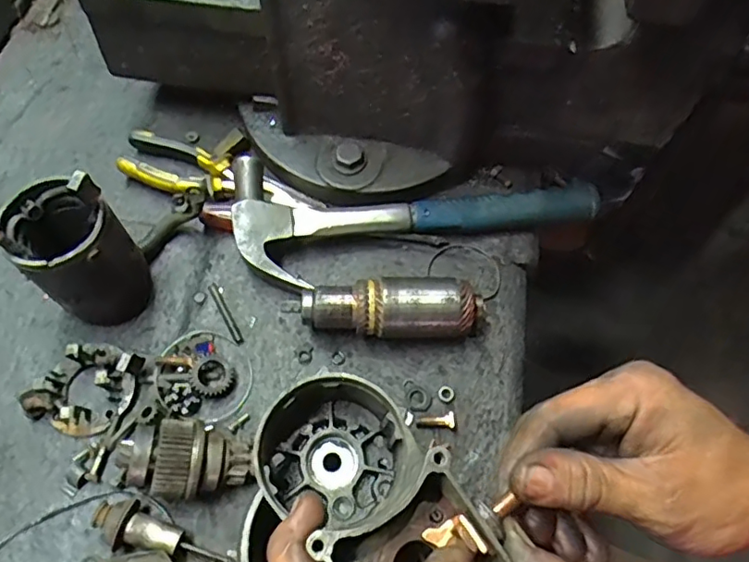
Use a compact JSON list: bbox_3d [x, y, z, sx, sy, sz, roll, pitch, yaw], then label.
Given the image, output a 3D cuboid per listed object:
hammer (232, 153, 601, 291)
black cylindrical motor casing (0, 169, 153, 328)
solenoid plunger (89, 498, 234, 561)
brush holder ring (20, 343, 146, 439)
[{"bbox_3d":[0.036,-0.076,0.525,0.321,0.045,0.115,-13,65,-8],"label":"hammer"},{"bbox_3d":[-0.227,-0.022,0.441,0.079,0.137,0.073,28,66,11],"label":"black cylindrical motor casing"},{"bbox_3d":[-0.149,0.178,0.402,0.098,0.026,0.030,14,64,5],"label":"solenoid plunger"},{"bbox_3d":[-0.224,0.080,0.442,0.066,0.039,0.071,1,63,-2],"label":"brush holder ring"}]

